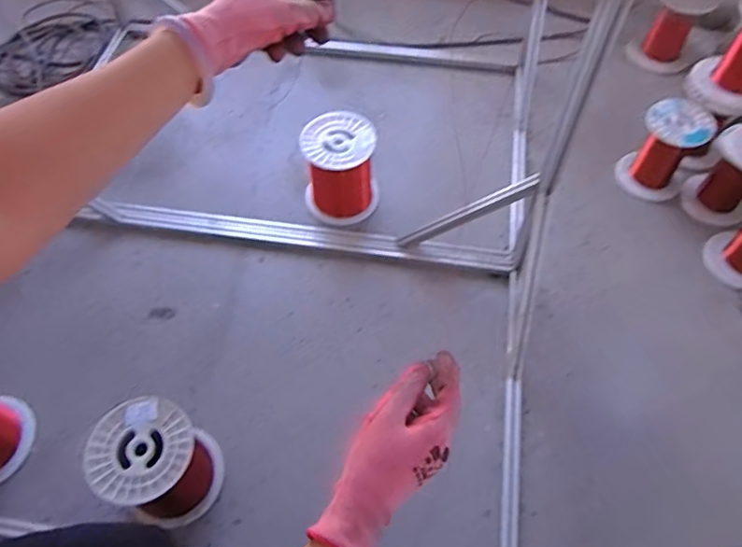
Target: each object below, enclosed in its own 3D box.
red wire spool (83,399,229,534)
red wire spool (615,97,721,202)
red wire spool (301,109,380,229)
[{"bbox_3d":[-0.434,0.392,1.190,0.199,0.228,0.194,0,58,0],"label":"red wire spool"},{"bbox_3d":[0.825,-0.346,1.621,0.155,0.245,0.171,-35,64,-20],"label":"red wire spool"},{"bbox_3d":[-0.086,-0.293,1.593,0.214,0.226,0.197,0,58,0],"label":"red wire spool"}]

